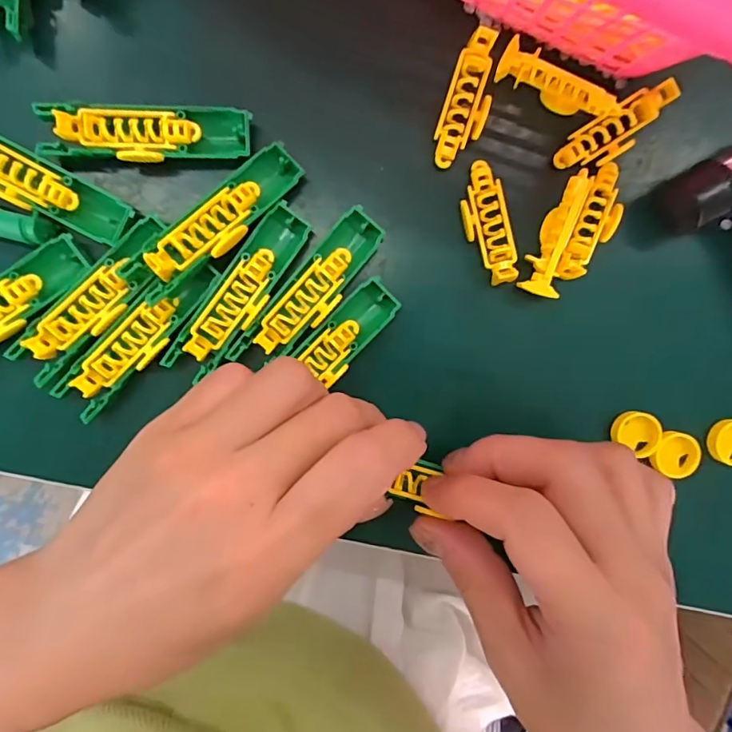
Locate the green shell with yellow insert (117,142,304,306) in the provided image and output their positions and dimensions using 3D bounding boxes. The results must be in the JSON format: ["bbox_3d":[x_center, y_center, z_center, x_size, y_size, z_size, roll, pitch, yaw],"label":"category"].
[{"bbox_3d":[-0.054,-0.054,0.185,0.018,0.008,0.075,45,76,-6],"label":"green shell with yellow insert"}]

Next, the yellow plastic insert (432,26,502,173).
[{"bbox_3d":[0.040,-0.103,0.193,0.017,0.010,0.048,17,93,-5],"label":"yellow plastic insert"}]

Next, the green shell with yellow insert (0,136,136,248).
[{"bbox_3d":[-0.126,-0.069,0.183,0.075,0.009,0.019,28,92,-5],"label":"green shell with yellow insert"}]

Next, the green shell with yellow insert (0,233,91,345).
[{"bbox_3d":[-0.139,-0.021,0.186,0.074,0.013,0.018,-37,96,0],"label":"green shell with yellow insert"}]

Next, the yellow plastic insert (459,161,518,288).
[{"bbox_3d":[0.049,-0.057,0.198,0.017,0.010,0.048,-13,95,-2],"label":"yellow plastic insert"}]

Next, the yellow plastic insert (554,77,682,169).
[{"bbox_3d":[0.099,-0.093,0.197,0.047,0.014,0.016,-32,96,-1],"label":"yellow plastic insert"}]

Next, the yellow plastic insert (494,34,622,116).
[{"bbox_3d":[0.073,-0.107,0.191,0.047,0.011,0.013,31,92,-5],"label":"yellow plastic insert"}]

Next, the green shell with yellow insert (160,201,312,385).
[{"bbox_3d":[-0.048,-0.028,0.194,0.019,0.018,0.074,36,92,-6],"label":"green shell with yellow insert"}]

